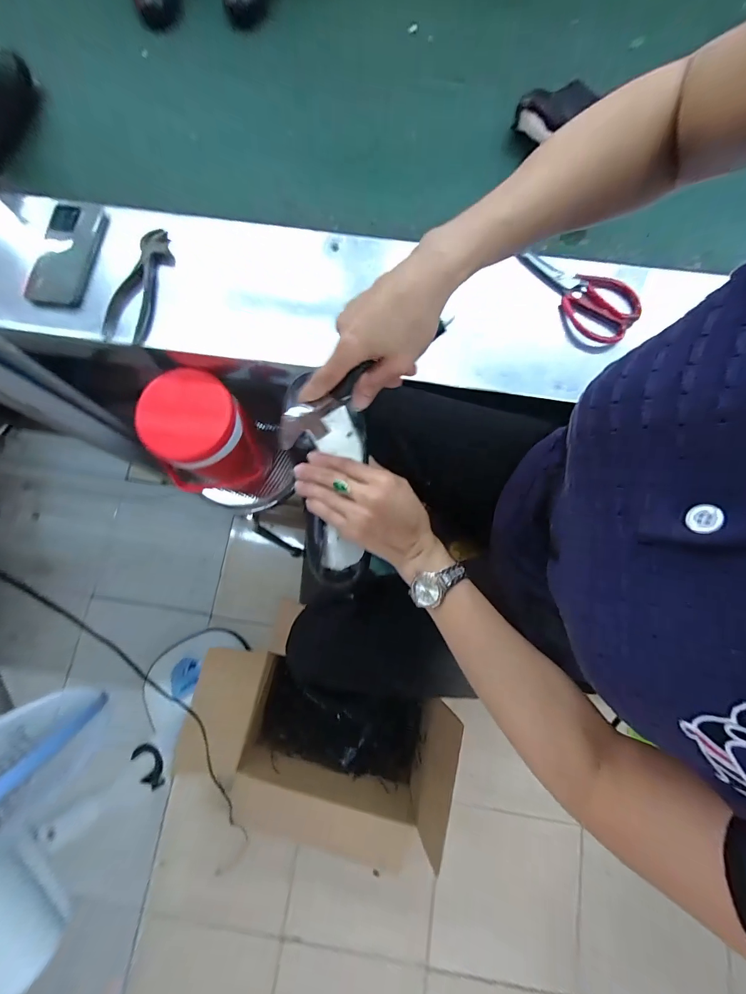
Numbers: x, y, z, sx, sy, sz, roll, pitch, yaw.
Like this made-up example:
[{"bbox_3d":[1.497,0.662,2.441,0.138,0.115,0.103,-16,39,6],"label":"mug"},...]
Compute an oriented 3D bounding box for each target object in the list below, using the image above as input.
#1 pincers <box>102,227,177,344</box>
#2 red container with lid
[{"bbox_3d":[-0.351,-0.319,0.555,0.069,0.033,0.179,17,79,4],"label":"pincers"},{"bbox_3d":[-0.278,-0.099,0.647,0.149,0.195,0.156,-19,79,-4],"label":"red container with lid"}]

